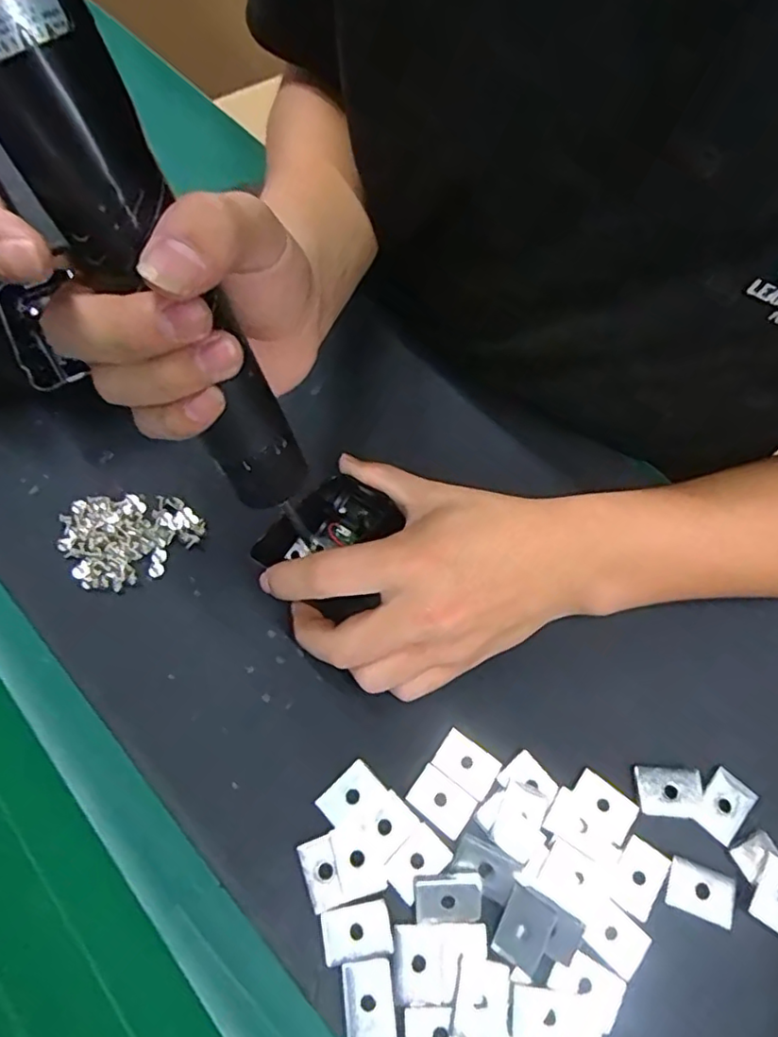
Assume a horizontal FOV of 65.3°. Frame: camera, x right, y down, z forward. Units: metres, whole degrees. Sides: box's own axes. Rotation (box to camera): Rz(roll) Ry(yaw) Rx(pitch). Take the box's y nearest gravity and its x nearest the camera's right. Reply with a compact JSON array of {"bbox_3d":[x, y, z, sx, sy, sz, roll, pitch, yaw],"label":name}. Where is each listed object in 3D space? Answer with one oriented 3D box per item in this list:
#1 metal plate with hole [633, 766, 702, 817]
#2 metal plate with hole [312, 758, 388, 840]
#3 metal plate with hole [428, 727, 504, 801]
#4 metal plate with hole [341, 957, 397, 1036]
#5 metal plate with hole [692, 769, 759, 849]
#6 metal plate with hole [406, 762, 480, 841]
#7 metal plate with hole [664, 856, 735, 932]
[{"bbox_3d":[0.128,0.125,0.278,0.028,0.004,0.020,3,65,0],"label":"metal plate with hole"},{"bbox_3d":[-0.017,0.127,0.278,0.021,0.004,0.028,42,71,16],"label":"metal plate with hole"},{"bbox_3d":[0.036,0.114,0.283,0.028,0.004,0.020,35,69,14],"label":"metal plate with hole"},{"bbox_3d":[-0.008,0.197,0.247,0.020,0.004,0.028,-7,66,-4],"label":"metal plate with hole"},{"bbox_3d":[0.153,0.131,0.277,0.020,0.004,0.028,40,71,16],"label":"metal plate with hole"},{"bbox_3d":[0.024,0.129,0.277,0.028,0.004,0.020,37,70,15],"label":"metal plate with hole"},{"bbox_3d":[0.135,0.161,0.262,0.027,0.004,0.020,21,67,8],"label":"metal plate with hole"}]

